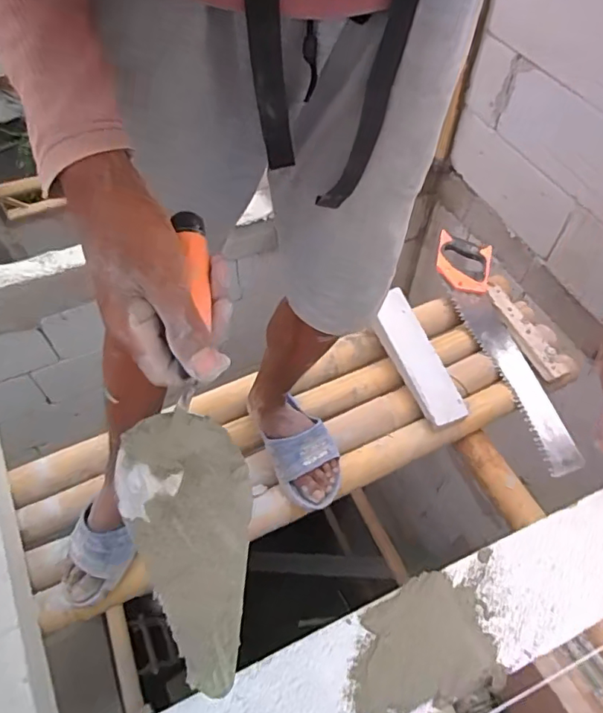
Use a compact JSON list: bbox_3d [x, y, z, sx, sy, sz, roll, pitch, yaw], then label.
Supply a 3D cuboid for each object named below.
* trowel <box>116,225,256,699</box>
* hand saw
[{"bbox_3d":[-0.078,0.050,0.336,0.074,0.060,0.279,-6,70,-5],"label":"trowel"},{"bbox_3d":[0.400,-0.025,1.050,0.111,0.017,0.531,-15,69,1],"label":"hand saw"}]

